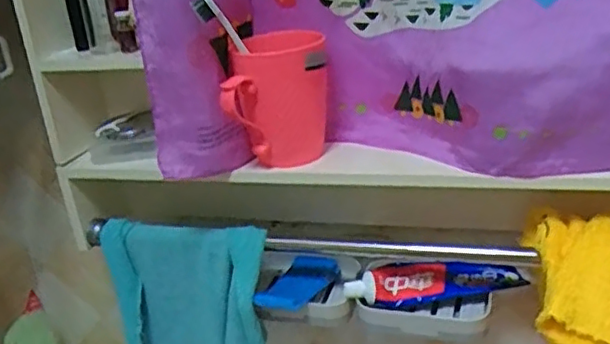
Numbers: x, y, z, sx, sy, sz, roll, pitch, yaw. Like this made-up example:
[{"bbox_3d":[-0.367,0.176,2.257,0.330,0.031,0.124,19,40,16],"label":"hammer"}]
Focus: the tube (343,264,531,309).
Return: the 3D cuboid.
[{"bbox_3d":[0.126,0.108,0.612,0.171,0.037,0.028,-6,22,-1],"label":"tube"}]

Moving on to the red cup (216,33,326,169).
[{"bbox_3d":[-0.022,-0.060,0.561,0.084,0.111,0.088,-3,22,7],"label":"red cup"}]

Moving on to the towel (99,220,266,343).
[{"bbox_3d":[-0.122,0.149,0.666,0.181,0.184,0.047,4,24,22],"label":"towel"}]

